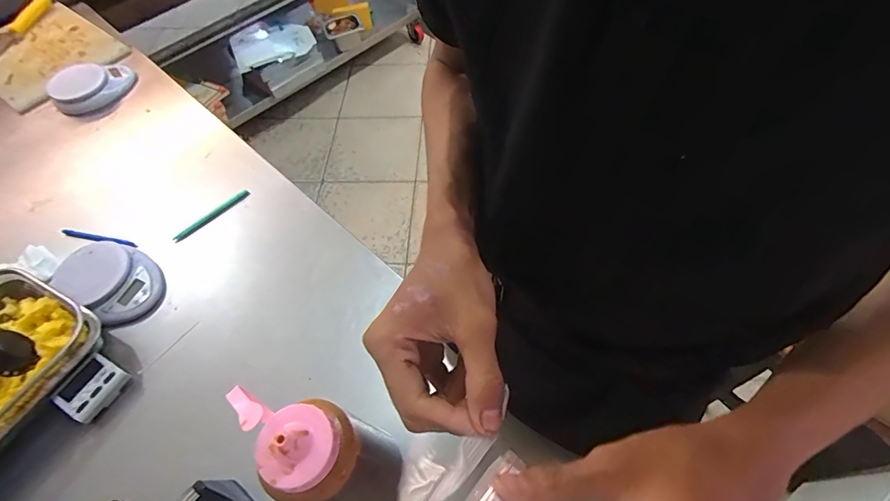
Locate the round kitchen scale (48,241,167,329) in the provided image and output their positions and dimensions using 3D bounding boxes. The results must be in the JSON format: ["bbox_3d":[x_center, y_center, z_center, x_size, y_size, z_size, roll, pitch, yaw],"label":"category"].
[{"bbox_3d":[-0.486,0.040,0.646,0.161,0.049,0.103,27,63,19],"label":"round kitchen scale"}]

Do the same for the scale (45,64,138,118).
[{"bbox_3d":[-0.707,-0.335,0.886,0.150,0.061,0.136,-36,62,-18],"label":"scale"}]

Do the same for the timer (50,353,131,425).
[{"bbox_3d":[-0.446,0.176,0.562,0.056,0.034,0.071,21,61,16],"label":"timer"}]

